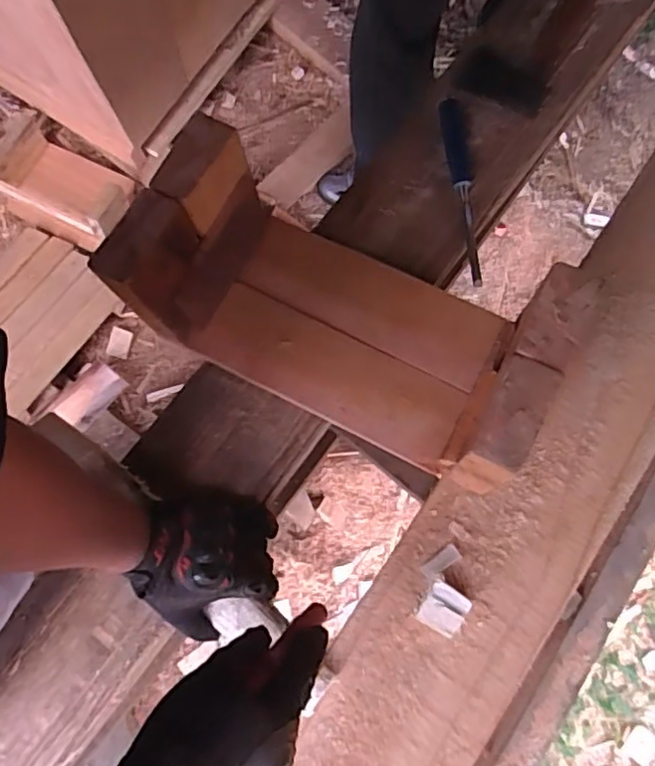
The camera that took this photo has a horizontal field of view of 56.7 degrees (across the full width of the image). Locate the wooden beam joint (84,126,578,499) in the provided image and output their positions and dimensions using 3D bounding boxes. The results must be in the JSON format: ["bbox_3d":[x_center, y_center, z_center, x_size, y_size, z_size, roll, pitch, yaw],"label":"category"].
[{"bbox_3d":[0.013,-0.071,0.589,0.385,0.181,0.190,25,80,7],"label":"wooden beam joint"}]

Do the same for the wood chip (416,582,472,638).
[{"bbox_3d":[0.114,0.222,0.597,0.041,0.022,0.040,29,80,7],"label":"wood chip"}]

